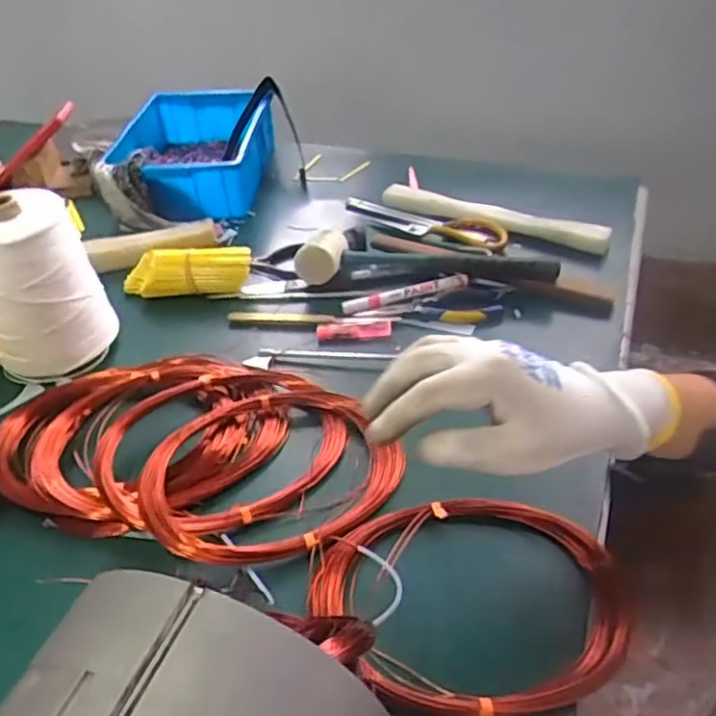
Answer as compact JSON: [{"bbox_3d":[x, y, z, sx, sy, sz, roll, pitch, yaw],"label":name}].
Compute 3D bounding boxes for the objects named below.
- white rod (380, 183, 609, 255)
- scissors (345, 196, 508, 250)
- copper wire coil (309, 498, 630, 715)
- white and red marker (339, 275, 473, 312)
[{"bbox_3d":[0.169,-0.178,0.852,0.299,0.036,0.030,18,44,25],"label":"white rod"},{"bbox_3d":[0.085,-0.176,0.856,0.236,0.021,0.060,22,46,29],"label":"scissors"},{"bbox_3d":[0.073,0.159,0.446,0.207,0.025,0.154,0,39,6],"label":"copper wire coil"},{"bbox_3d":[0.053,-0.072,0.718,0.140,0.012,0.017,-11,40,-8],"label":"white and red marker"}]

